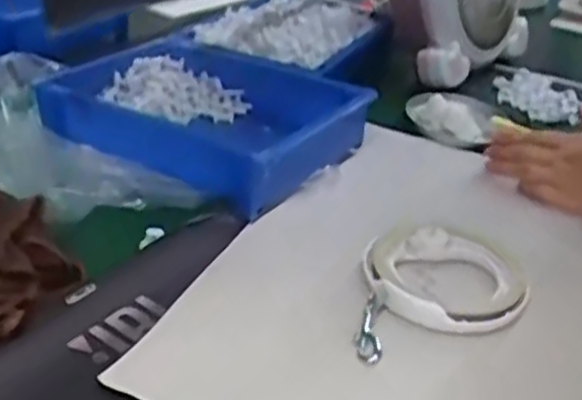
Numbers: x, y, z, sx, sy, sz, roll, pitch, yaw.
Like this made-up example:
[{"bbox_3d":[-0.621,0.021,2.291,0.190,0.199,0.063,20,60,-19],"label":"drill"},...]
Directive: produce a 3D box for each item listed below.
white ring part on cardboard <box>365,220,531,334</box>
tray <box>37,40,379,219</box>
[{"bbox_3d":[0.134,0.059,0.630,0.128,0.019,0.135,4,32,-3],"label":"white ring part on cardboard"},{"bbox_3d":[-0.092,-0.095,0.781,0.299,0.047,0.240,21,35,22],"label":"tray"}]

